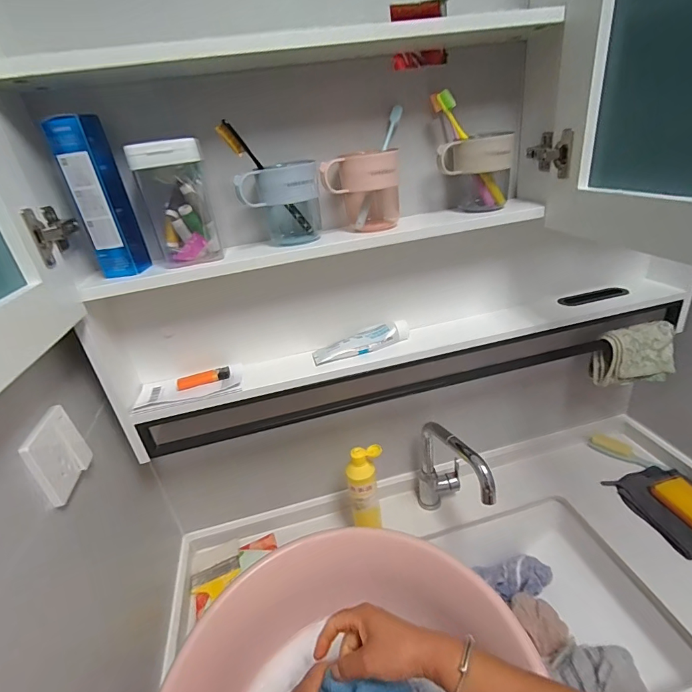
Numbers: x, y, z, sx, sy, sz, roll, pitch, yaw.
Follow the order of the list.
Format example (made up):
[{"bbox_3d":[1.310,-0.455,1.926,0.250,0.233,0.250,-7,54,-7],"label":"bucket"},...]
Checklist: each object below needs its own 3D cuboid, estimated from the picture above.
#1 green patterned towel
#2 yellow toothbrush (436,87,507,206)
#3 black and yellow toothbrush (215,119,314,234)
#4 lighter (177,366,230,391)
[{"bbox_3d":[0.543,0.017,0.747,0.132,0.101,0.055,-5,28,5],"label":"green patterned towel"},{"bbox_3d":[0.184,-0.281,0.571,0.017,0.179,0.021,-32,21,22],"label":"yellow toothbrush"},{"bbox_3d":[-0.101,-0.216,0.534,0.011,0.187,0.021,18,73,40],"label":"black and yellow toothbrush"},{"bbox_3d":[-0.228,0.051,0.637,0.080,0.014,0.023,-15,29,-14],"label":"lighter"}]

